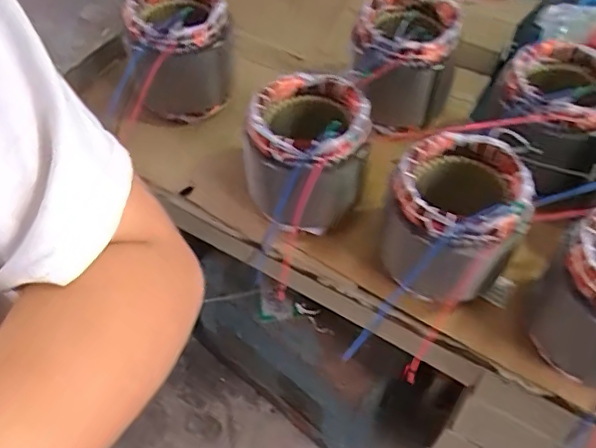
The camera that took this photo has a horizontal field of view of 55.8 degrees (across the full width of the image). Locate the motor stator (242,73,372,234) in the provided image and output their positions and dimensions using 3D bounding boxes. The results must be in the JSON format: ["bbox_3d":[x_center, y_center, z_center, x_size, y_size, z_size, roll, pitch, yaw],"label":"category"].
[{"bbox_3d":[0.011,-0.087,0.712,0.142,0.157,0.133,1,51,-1],"label":"motor stator"}]

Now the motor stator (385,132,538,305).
[{"bbox_3d":[0.177,-0.010,0.637,0.139,0.153,0.129,27,55,18],"label":"motor stator"}]

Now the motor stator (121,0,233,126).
[{"bbox_3d":[-0.176,-0.258,0.836,0.135,0.160,0.141,-12,53,-12],"label":"motor stator"}]

